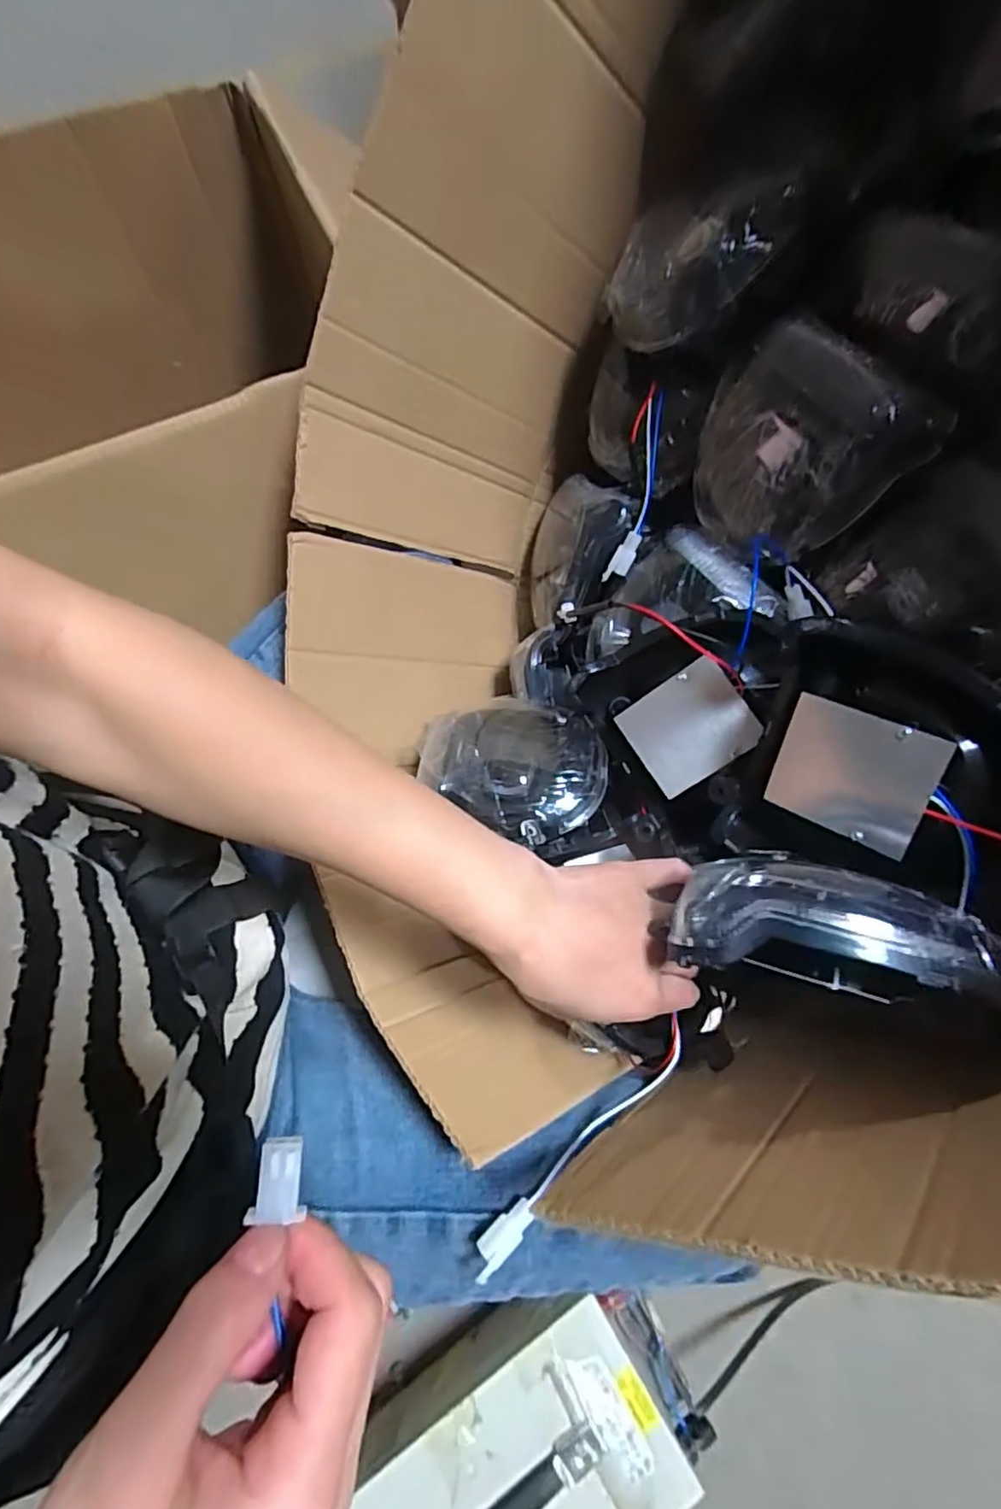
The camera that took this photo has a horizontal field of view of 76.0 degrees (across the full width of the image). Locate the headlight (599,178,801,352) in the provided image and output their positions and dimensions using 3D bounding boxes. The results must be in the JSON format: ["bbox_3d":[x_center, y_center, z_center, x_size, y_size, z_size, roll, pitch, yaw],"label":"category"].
[{"bbox_3d":[0.127,-0.306,0.415,0.117,0.063,0.083,23,109,35],"label":"headlight"}]

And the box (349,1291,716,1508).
[{"bbox_3d":[-0.002,0.604,0.548,0.328,0.132,0.166,-32,69,-11],"label":"box"}]

